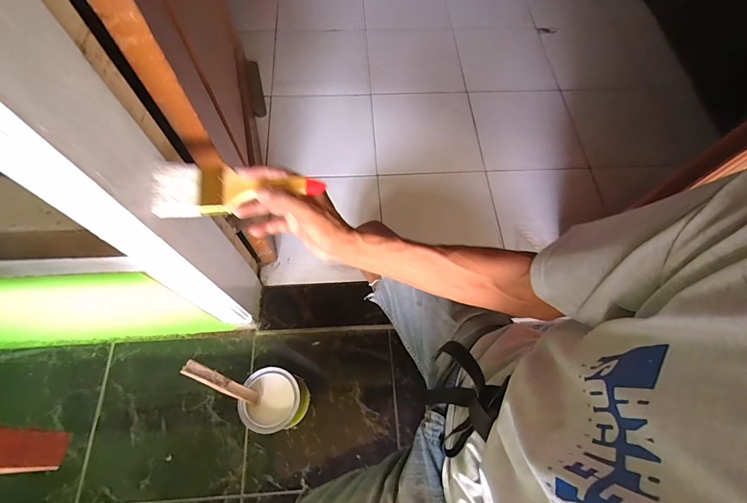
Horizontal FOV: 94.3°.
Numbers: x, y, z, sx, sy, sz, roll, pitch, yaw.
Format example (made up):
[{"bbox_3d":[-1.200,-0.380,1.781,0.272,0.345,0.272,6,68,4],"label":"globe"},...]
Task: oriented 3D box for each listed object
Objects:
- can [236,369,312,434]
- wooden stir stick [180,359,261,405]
[{"bbox_3d":[-0.182,0.280,0.656,0.099,0.119,0.100,1,67,-1],"label":"can"},{"bbox_3d":[-0.246,0.218,0.569,0.009,0.145,0.024,8,59,46],"label":"wooden stir stick"}]

